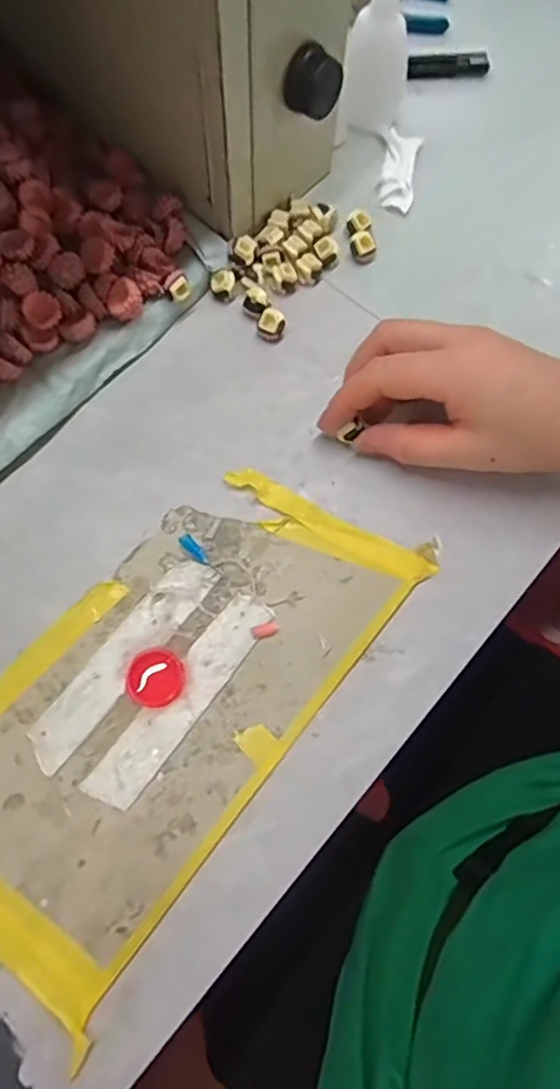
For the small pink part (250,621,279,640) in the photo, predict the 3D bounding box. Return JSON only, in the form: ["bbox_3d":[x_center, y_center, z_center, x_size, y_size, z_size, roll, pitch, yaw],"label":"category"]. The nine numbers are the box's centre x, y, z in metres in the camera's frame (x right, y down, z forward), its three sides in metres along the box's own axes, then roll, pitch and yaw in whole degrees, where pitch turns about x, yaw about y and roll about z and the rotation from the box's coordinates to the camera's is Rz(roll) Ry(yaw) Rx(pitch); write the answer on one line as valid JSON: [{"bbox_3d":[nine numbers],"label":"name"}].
[{"bbox_3d":[-0.007,0.043,0.294,0.013,0.004,0.007,-17,71,-8],"label":"small pink part"}]

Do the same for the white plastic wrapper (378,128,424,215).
[{"bbox_3d":[0.083,-0.260,0.411,0.023,0.009,0.071,10,69,2],"label":"white plastic wrapper"}]

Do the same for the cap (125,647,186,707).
[{"bbox_3d":[-0.060,0.063,0.284,0.027,0.006,0.026,1,69,-2],"label":"cap"}]

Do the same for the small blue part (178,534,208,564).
[{"bbox_3d":[-0.044,0.002,0.309,0.019,0.004,0.007,43,73,13],"label":"small blue part"}]

